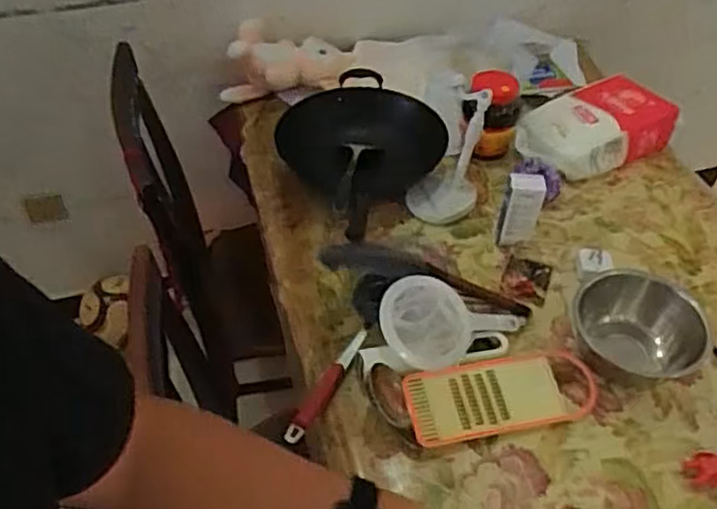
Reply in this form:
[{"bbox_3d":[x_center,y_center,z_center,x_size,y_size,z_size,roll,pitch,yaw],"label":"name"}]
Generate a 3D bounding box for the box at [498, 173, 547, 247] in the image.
[{"bbox_3d":[0.270,-0.072,1.130,0.064,0.134,0.044,9,47,11],"label":"box"}]

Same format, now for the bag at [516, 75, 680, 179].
[{"bbox_3d":[0.454,-0.240,1.327,0.289,0.092,0.187,-25,50,-20],"label":"bag"}]

